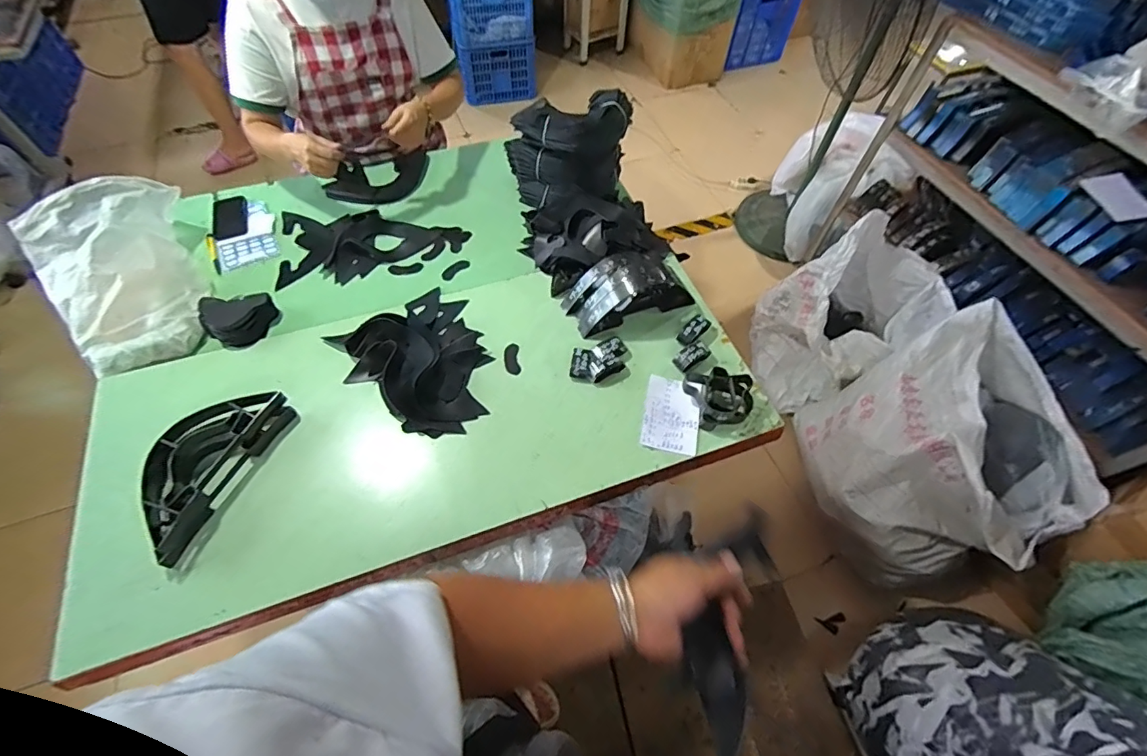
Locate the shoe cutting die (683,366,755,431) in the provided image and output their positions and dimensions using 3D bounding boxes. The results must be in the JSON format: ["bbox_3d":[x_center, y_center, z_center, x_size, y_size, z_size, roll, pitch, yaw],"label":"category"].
[{"bbox_3d":[0.276,0.031,0.925,0.121,0.044,0.108,-15,66,-6],"label":"shoe cutting die"}]

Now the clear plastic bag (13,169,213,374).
[{"bbox_3d":[-0.854,-0.195,0.913,0.252,0.180,0.354,-27,68,-11],"label":"clear plastic bag"}]

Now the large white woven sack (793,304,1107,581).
[{"bbox_3d":[1.012,0.229,1.396,0.531,0.436,0.619,-16,66,-7],"label":"large white woven sack"}]

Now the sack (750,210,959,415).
[{"bbox_3d":[0.882,-0.202,1.625,0.481,0.531,0.375,-25,68,-11],"label":"sack"}]

